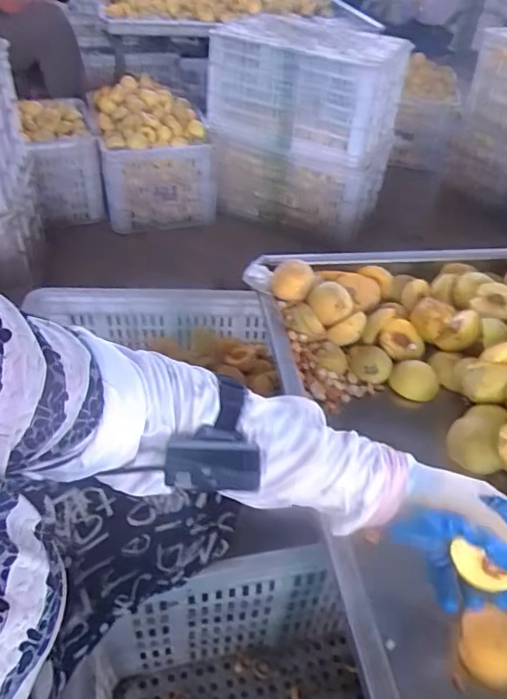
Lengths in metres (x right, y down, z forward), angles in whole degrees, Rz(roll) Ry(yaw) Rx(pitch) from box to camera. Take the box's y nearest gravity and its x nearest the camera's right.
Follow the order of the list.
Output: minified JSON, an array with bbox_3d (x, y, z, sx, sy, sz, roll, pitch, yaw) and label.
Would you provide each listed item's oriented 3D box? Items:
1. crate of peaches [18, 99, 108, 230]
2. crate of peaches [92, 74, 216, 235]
[{"bbox_3d":[-0.623,-0.626,1.766,0.211,0.285,0.347,-11,44,-18],"label":"crate of peaches"},{"bbox_3d":[-0.345,-0.667,1.802,0.323,0.317,0.462,-7,43,-13],"label":"crate of peaches"}]

